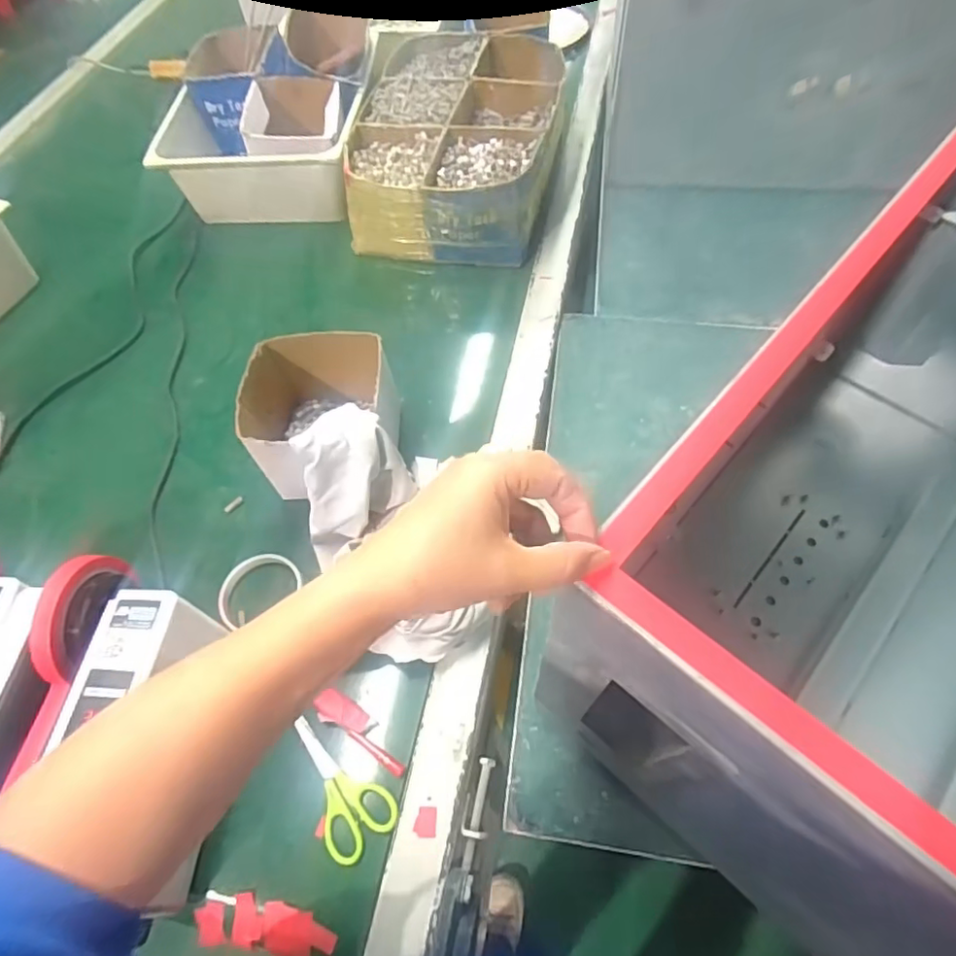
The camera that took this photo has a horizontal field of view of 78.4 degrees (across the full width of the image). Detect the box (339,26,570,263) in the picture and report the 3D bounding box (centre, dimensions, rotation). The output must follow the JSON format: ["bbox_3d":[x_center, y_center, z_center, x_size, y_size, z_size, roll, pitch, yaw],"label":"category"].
[{"bbox_3d":[-0.027,-0.511,0.888,0.287,0.114,0.418,10,61,10],"label":"box"}]

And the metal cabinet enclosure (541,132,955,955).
[{"bbox_3d":[0.349,0.026,0.440,0.294,0.326,0.567,38,69,23],"label":"metal cabinet enclosure"}]

